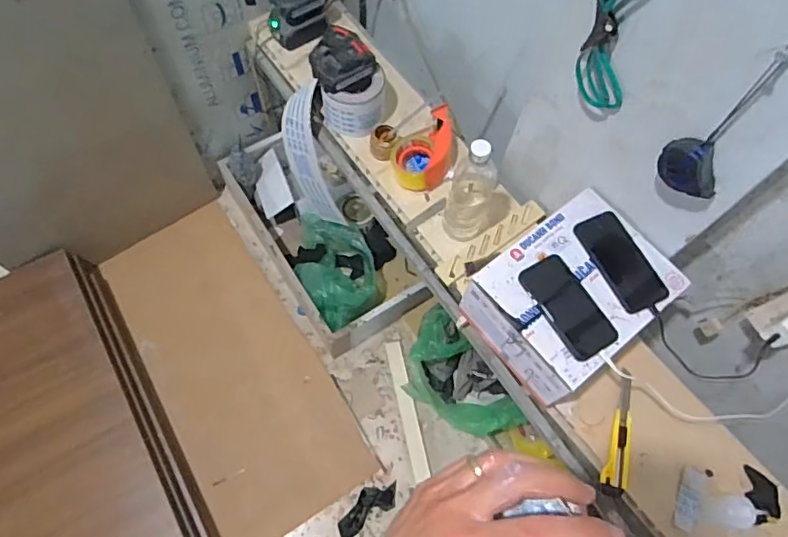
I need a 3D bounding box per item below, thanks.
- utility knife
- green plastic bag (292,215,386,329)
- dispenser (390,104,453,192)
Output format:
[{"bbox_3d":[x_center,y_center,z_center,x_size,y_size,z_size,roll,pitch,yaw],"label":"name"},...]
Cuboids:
[{"bbox_3d":[0.378,0.270,0.902,0.042,0.018,0.201,19,66,6],"label":"utility knife"},{"bbox_3d":[-0.157,-0.002,1.457,0.209,0.179,0.326,-29,70,-15],"label":"green plastic bag"},{"bbox_3d":[0.061,-0.242,1.083,0.113,0.066,0.164,15,65,4],"label":"dispenser"}]

